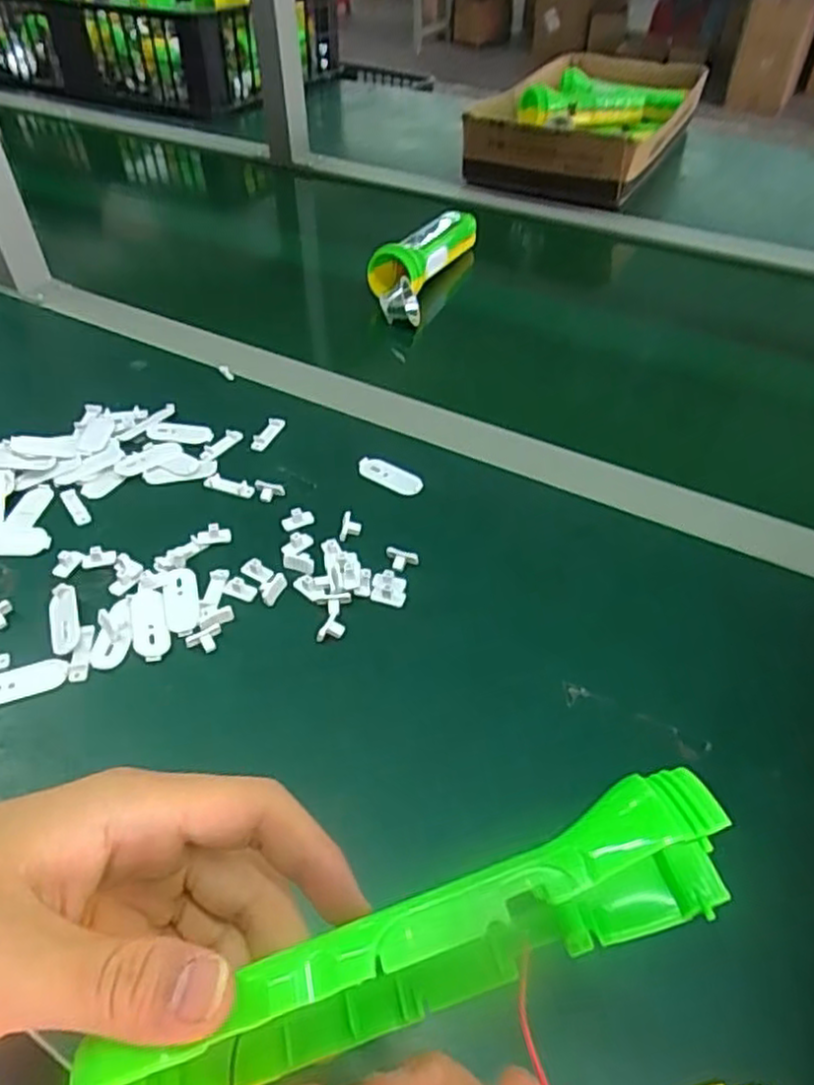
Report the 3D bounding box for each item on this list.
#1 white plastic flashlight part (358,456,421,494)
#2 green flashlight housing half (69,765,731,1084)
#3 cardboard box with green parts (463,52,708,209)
[{"bbox_3d":[-0.011,-0.048,0.493,0.050,0.004,0.017,27,52,24],"label":"white plastic flashlight part"},{"bbox_3d":[0.001,0.103,0.174,0.159,0.058,0.021,-28,46,4],"label":"green flashlight housing half"},{"bbox_3d":[0.268,-0.600,0.996,0.231,0.087,0.476,20,47,20],"label":"cardboard box with green parts"}]

